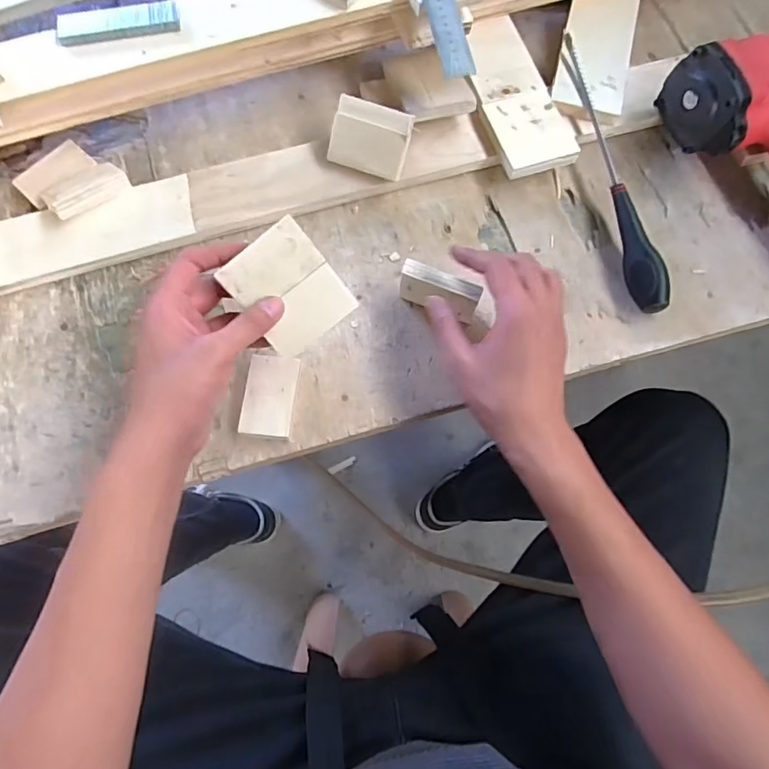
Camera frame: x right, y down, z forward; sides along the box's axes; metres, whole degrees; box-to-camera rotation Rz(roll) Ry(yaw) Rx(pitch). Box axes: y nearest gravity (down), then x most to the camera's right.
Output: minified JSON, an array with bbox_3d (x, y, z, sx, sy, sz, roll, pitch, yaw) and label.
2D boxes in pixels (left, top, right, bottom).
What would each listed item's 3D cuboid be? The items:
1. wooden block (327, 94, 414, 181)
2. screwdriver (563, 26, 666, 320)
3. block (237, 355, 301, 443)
[{"bbox_3d":[-0.013,-0.248,0.517,0.078,0.037,0.052,19,76,3],"label":"wooden block"},{"bbox_3d":[0.235,-0.224,0.525,0.027,0.027,0.318,-8,76,-4],"label":"screwdriver"},{"bbox_3d":[-0.106,0.012,0.476,0.047,0.018,0.075,6,76,0],"label":"block"}]

